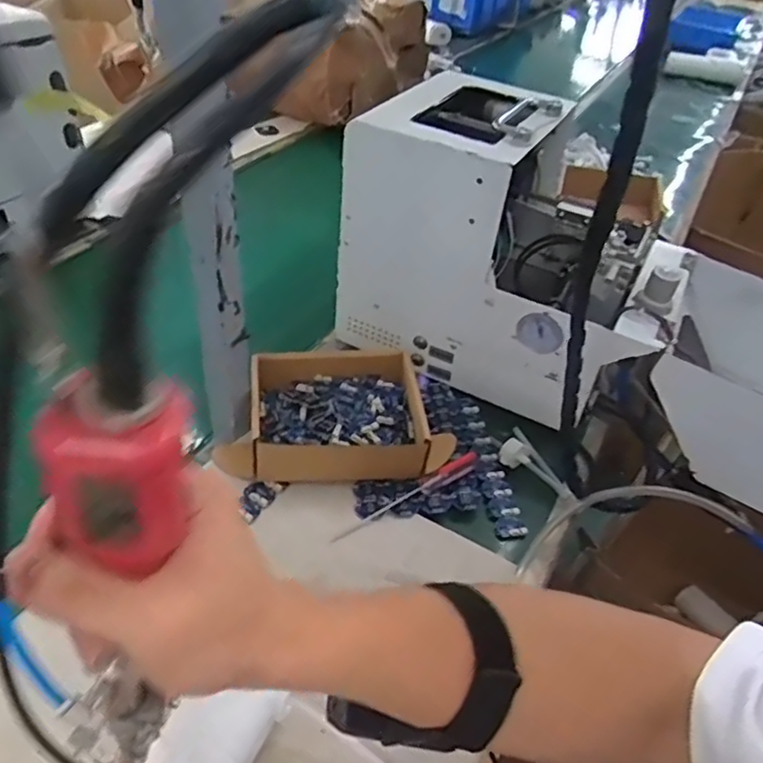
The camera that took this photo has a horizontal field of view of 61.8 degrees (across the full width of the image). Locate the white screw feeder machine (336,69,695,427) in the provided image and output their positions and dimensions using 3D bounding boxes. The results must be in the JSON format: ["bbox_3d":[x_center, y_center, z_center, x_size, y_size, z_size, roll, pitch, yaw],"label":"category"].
[{"bbox_3d":[0.142,-0.140,0.696,0.330,0.273,0.199,20,43,14],"label":"white screw feeder machine"}]

